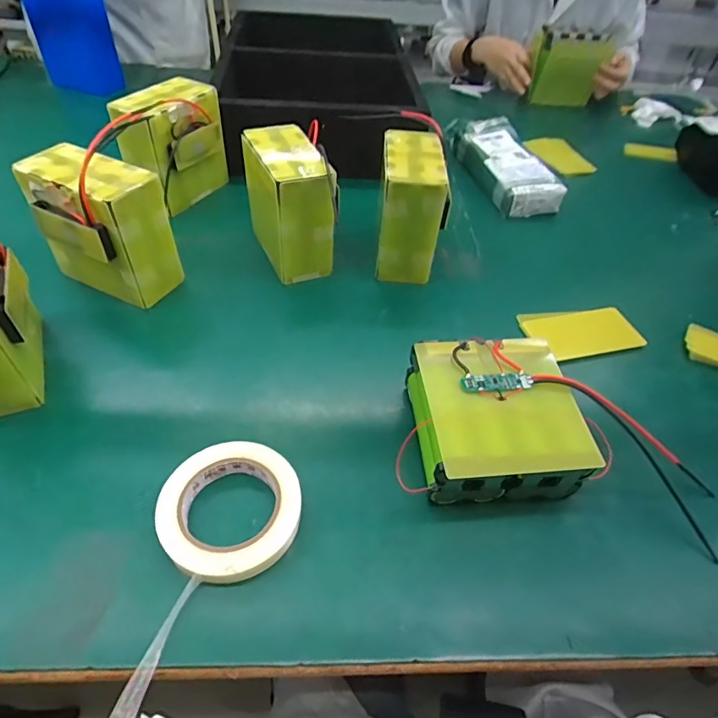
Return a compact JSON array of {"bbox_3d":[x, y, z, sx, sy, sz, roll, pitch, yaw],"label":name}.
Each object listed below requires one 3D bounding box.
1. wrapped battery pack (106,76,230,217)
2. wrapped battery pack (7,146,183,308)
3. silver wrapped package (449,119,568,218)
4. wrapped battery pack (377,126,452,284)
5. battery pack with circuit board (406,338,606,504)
[{"bbox_3d":[-0.277,-0.313,0.722,0.087,0.158,0.152,25,50,16],"label":"wrapped battery pack"},{"bbox_3d":[-0.301,-0.151,0.564,0.143,0.149,0.086,21,49,13],"label":"wrapped battery pack"},{"bbox_3d":[0.257,-0.357,0.857,0.107,0.053,0.285,-6,49,-12],"label":"silver wrapped package"},{"bbox_3d":[0.070,-0.204,0.643,0.085,0.144,0.135,4,48,-2],"label":"wrapped battery pack"},{"bbox_3d":[0.123,0.058,0.450,0.144,0.085,0.142,-1,48,-6],"label":"battery pack with circuit board"}]

